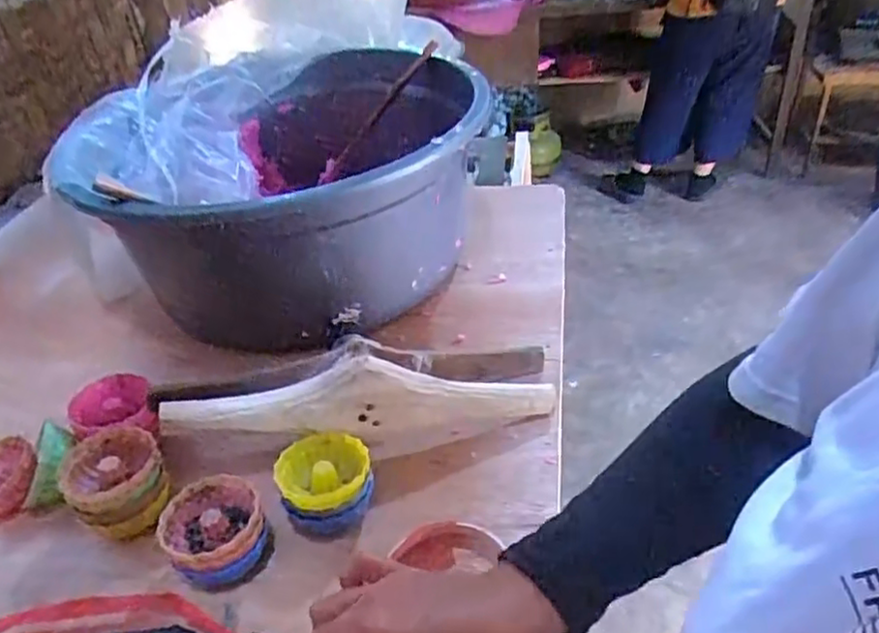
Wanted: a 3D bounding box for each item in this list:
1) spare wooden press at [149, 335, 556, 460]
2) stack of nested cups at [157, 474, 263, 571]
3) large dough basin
[{"bbox_3d":[-0.056,0.058,0.516,0.288,0.078,0.076,-12,36,-8],"label":"spare wooden press"},{"bbox_3d":[-0.145,0.140,0.436,0.060,0.036,0.064,-16,37,-13],"label":"stack of nested cups"},{"bbox_3d":[-0.160,-0.144,0.709,0.379,0.200,0.387,-4,36,3],"label":"large dough basin"}]

